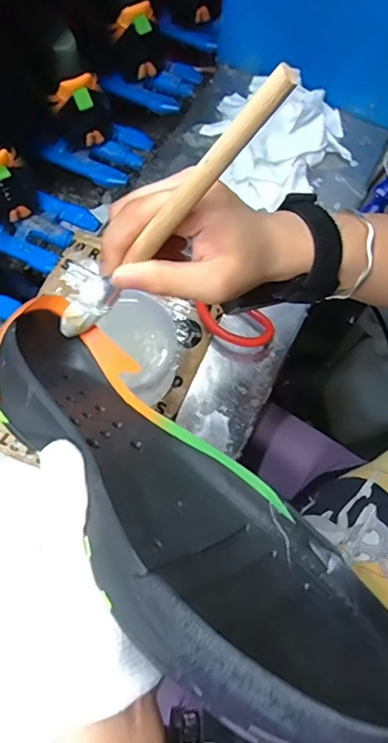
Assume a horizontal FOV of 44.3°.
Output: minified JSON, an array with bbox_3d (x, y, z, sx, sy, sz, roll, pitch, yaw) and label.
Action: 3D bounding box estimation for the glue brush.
[{"bbox_3d":[-0.021,-0.068,0.238,0.019,0.193,0.014,7,62,-37],"label":"glue brush"}]

